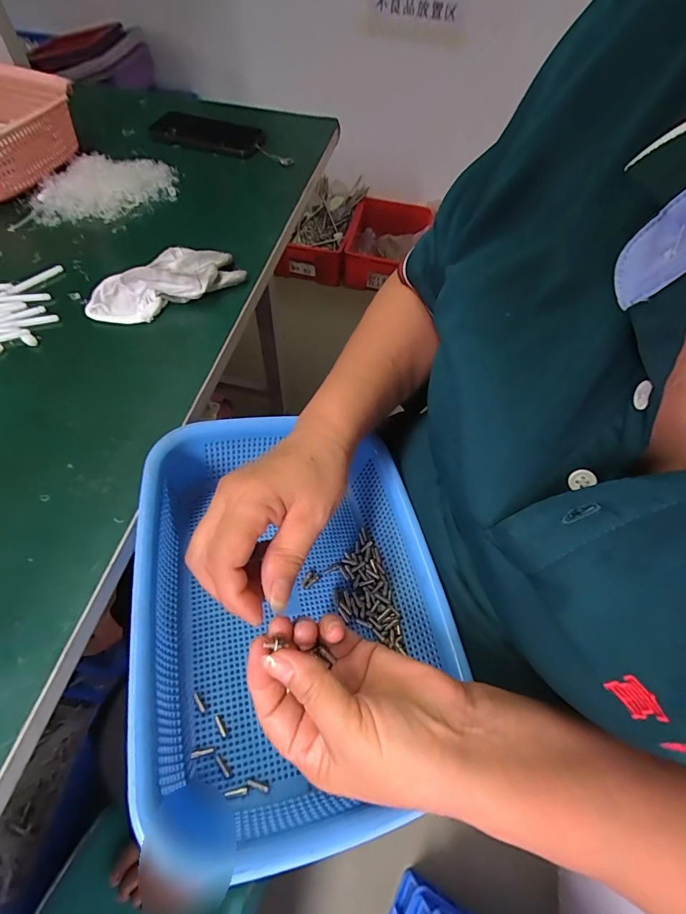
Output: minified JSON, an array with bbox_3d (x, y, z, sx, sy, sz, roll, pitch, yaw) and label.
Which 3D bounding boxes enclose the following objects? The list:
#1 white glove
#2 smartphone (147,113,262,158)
[{"bbox_3d":[-0.184,-0.180,0.413,0.157,0.034,0.067,-29,65,-19],"label":"white glove"},{"bbox_3d":[-0.199,-0.475,0.587,0.156,0.013,0.082,9,59,3],"label":"smartphone"}]

